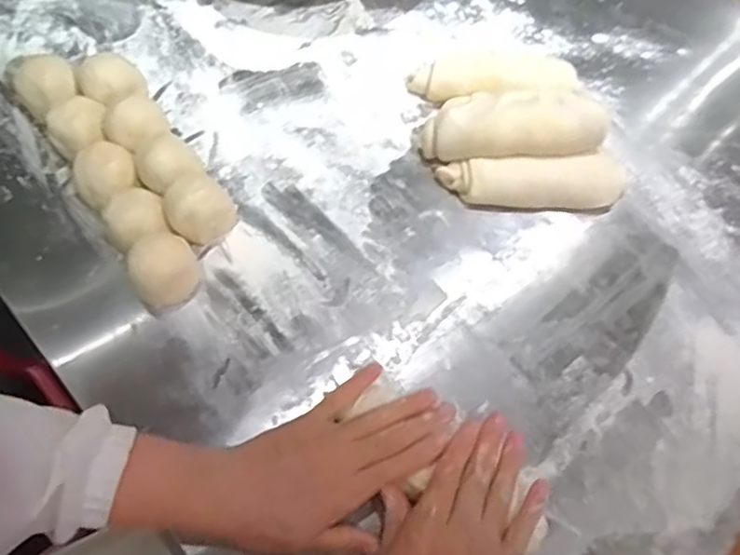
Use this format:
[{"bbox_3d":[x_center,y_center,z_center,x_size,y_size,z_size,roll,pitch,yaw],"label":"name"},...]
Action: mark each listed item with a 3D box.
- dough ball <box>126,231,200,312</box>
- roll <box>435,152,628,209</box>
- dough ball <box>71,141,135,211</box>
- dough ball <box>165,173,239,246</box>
[{"bbox_3d":[-0.170,-0.006,0.535,0.052,0.043,0.049,1,64,-2],"label":"dough ball"},{"bbox_3d":[0.148,-0.085,0.588,0.165,0.039,0.036,0,64,-2],"label":"roll"},{"bbox_3d":[-0.230,-0.085,0.572,0.052,0.048,0.057,1,64,-2],"label":"dough ball"},{"bbox_3d":[-0.143,-0.057,0.556,0.056,0.054,0.041,-28,68,-15],"label":"dough ball"}]

